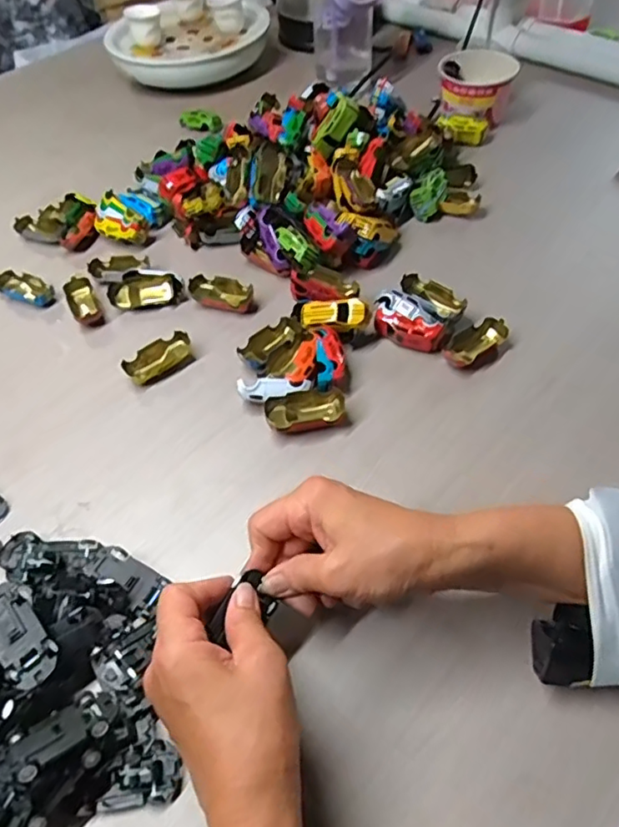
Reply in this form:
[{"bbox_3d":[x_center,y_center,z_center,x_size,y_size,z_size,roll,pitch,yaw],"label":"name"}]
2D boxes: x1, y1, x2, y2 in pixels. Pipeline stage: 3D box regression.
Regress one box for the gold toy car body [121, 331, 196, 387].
[{"bbox_3d":[-0.139,-0.050,0.539,0.064,0.018,0.036,-28,56,-17],"label":"gold toy car body"}]

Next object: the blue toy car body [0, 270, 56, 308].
[{"bbox_3d":[-0.296,-0.130,0.606,0.065,0.017,0.031,21,57,18],"label":"blue toy car body"}]

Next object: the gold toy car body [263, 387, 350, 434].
[{"bbox_3d":[-0.002,-0.001,0.481,0.066,0.021,0.032,-7,53,-2],"label":"gold toy car body"}]

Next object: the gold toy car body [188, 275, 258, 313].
[{"bbox_3d":[-0.086,-0.120,0.580,0.070,0.016,0.035,22,57,19],"label":"gold toy car body"}]

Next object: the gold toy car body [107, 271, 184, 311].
[{"bbox_3d":[-0.165,-0.125,0.587,0.072,0.024,0.029,1,53,5],"label":"gold toy car body"}]

